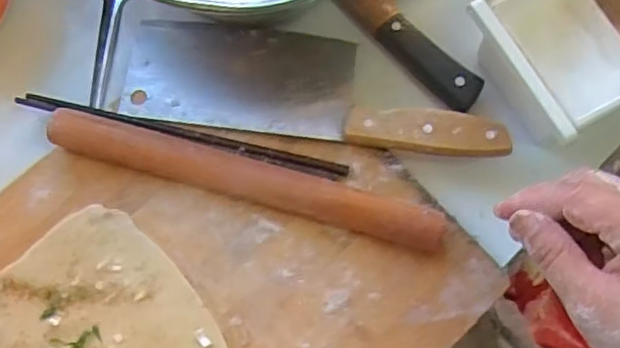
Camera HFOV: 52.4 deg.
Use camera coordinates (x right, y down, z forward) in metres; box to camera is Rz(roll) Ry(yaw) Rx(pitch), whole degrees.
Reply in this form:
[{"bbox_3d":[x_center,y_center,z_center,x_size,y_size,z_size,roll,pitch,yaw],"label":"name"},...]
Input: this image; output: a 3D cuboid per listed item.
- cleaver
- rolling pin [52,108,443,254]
[{"bbox_3d":[0.002,-0.067,0.466,0.276,0.022,0.082,8,75,2],"label":"cleaver"},{"bbox_3d":[-0.043,0.005,0.442,0.278,0.033,0.029,15,76,4],"label":"rolling pin"}]

